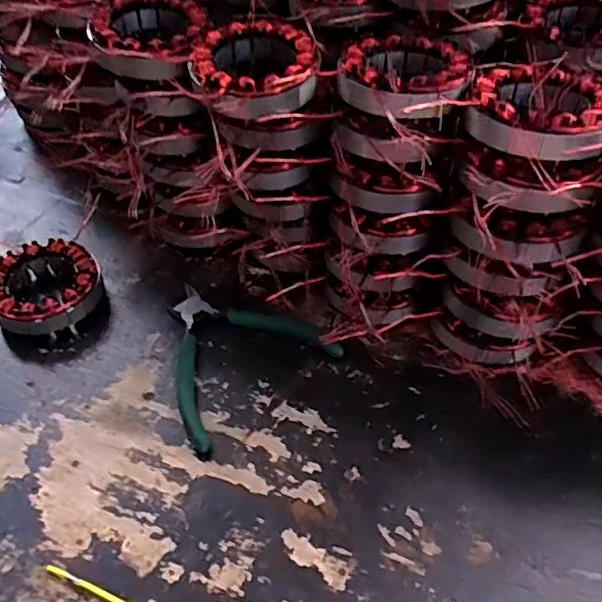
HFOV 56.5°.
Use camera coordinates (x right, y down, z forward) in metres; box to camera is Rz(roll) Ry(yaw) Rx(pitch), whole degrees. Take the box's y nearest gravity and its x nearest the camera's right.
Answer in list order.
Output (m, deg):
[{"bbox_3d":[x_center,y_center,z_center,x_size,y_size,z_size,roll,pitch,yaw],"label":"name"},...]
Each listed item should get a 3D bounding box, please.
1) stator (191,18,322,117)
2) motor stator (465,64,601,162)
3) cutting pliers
[{"bbox_3d":[-0.031,-0.157,0.387,0.080,0.038,0.091,-3,49,-1],"label":"stator"},{"bbox_3d":[0.144,-0.113,0.336,0.081,0.029,0.089,18,52,17],"label":"motor stator"},{"bbox_3d":[-0.059,0.032,0.431,0.126,0.013,0.128,-33,55,-24],"label":"cutting pliers"}]

